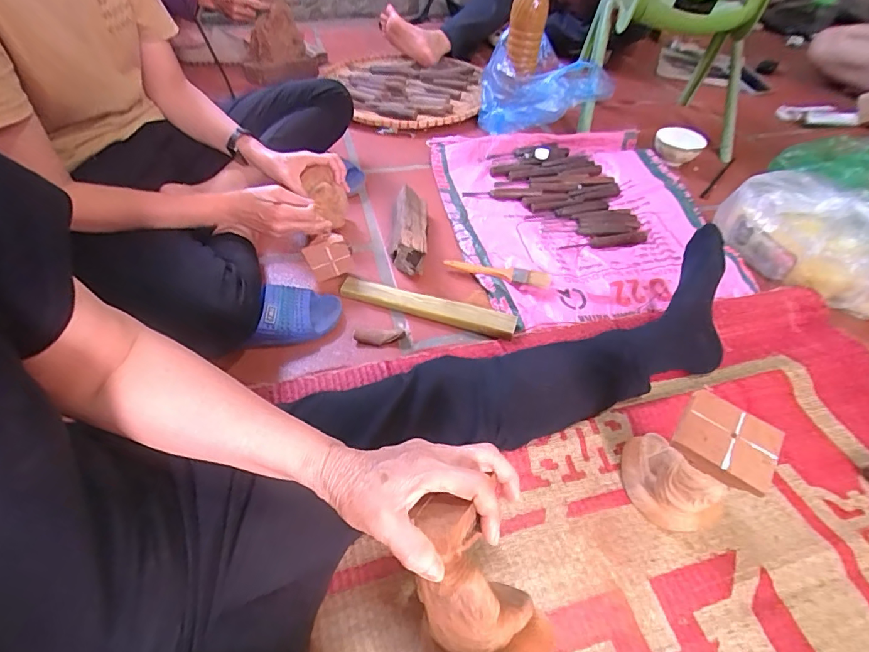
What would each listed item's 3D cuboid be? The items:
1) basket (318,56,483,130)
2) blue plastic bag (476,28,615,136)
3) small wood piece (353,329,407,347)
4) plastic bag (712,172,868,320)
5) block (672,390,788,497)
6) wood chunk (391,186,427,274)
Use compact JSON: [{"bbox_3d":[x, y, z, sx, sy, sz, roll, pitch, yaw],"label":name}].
[{"bbox_3d":[-0.073,-0.665,1.257,0.392,0.067,0.468,-25,53,-21],"label":"basket"},{"bbox_3d":[0.246,-0.579,1.102,0.269,0.168,0.243,-6,49,-6],"label":"blue plastic bag"},{"bbox_3d":[-0.082,0.015,0.677,0.078,0.006,0.031,-1,48,0],"label":"small wood piece"},{"bbox_3d":[0.639,-0.149,0.749,0.250,0.122,0.203,10,49,10],"label":"plastic bag"},{"bbox_3d":[0.261,0.103,0.403,0.079,0.018,0.070,30,55,23],"label":"block"},{"bbox_3d":[-0.049,-0.172,0.812,0.072,0.063,0.193,-3,48,-2],"label":"wood chunk"}]

